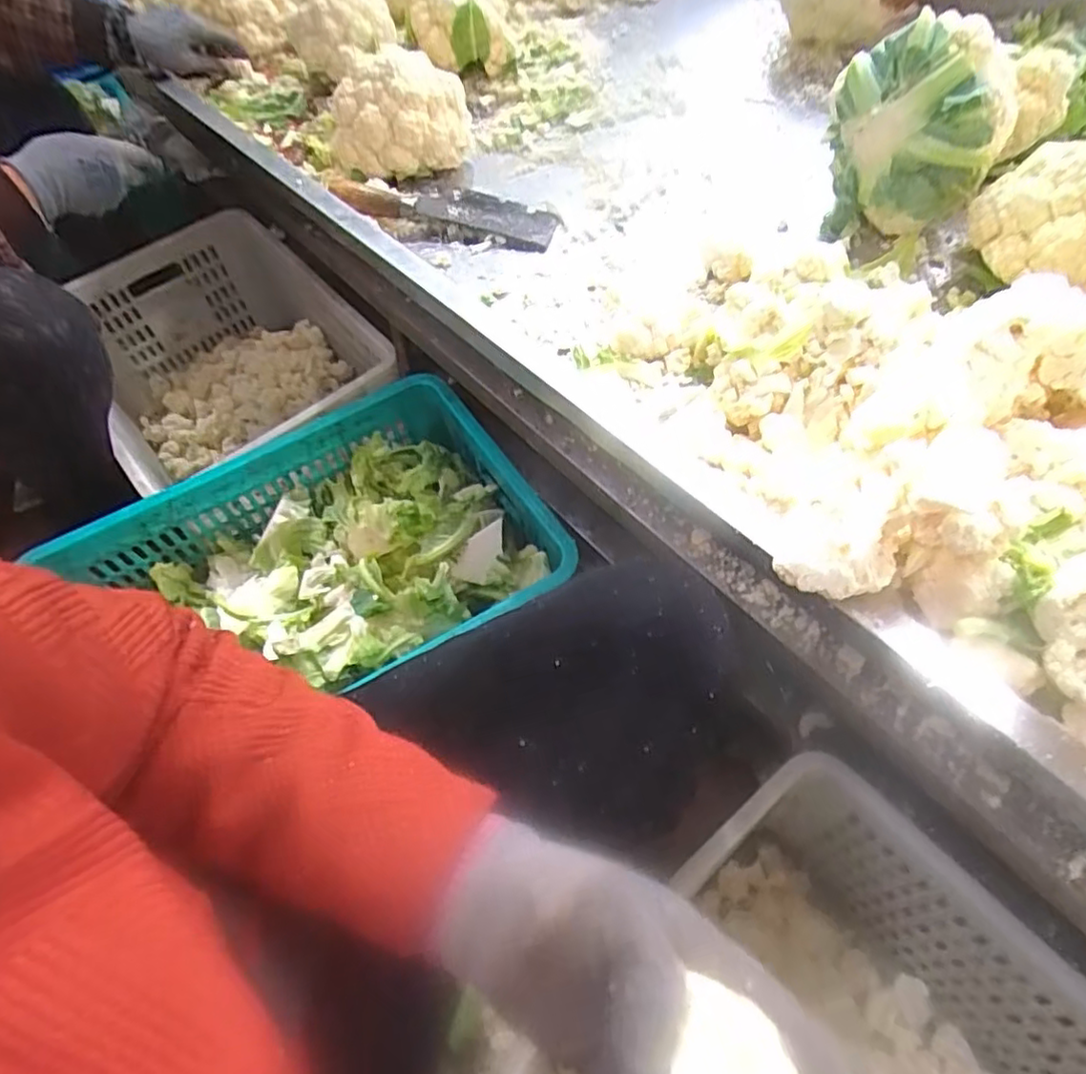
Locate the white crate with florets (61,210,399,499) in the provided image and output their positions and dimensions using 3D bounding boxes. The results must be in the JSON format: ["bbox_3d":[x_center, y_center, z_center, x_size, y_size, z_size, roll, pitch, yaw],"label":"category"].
[{"bbox_3d":[-0.470,-0.247,1.016,0.355,0.204,0.558,-34,60,-18],"label":"white crate with florets"}]

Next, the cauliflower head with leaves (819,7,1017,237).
[{"bbox_3d":[0.392,-0.429,0.703,0.164,0.180,0.115,12,58,12],"label":"cauliflower head with leaves"}]

